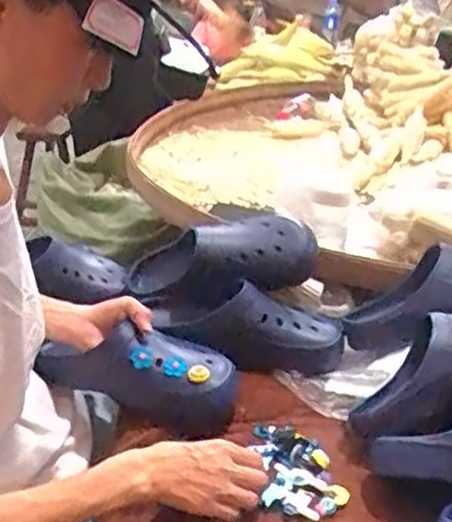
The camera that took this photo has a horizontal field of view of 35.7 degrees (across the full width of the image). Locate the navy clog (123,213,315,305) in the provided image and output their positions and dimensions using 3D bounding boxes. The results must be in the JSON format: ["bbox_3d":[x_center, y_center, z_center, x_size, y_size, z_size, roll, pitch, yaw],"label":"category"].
[{"bbox_3d":[-0.019,0.001,1.022,0.298,0.108,0.124,-11,18,28],"label":"navy clog"}]

